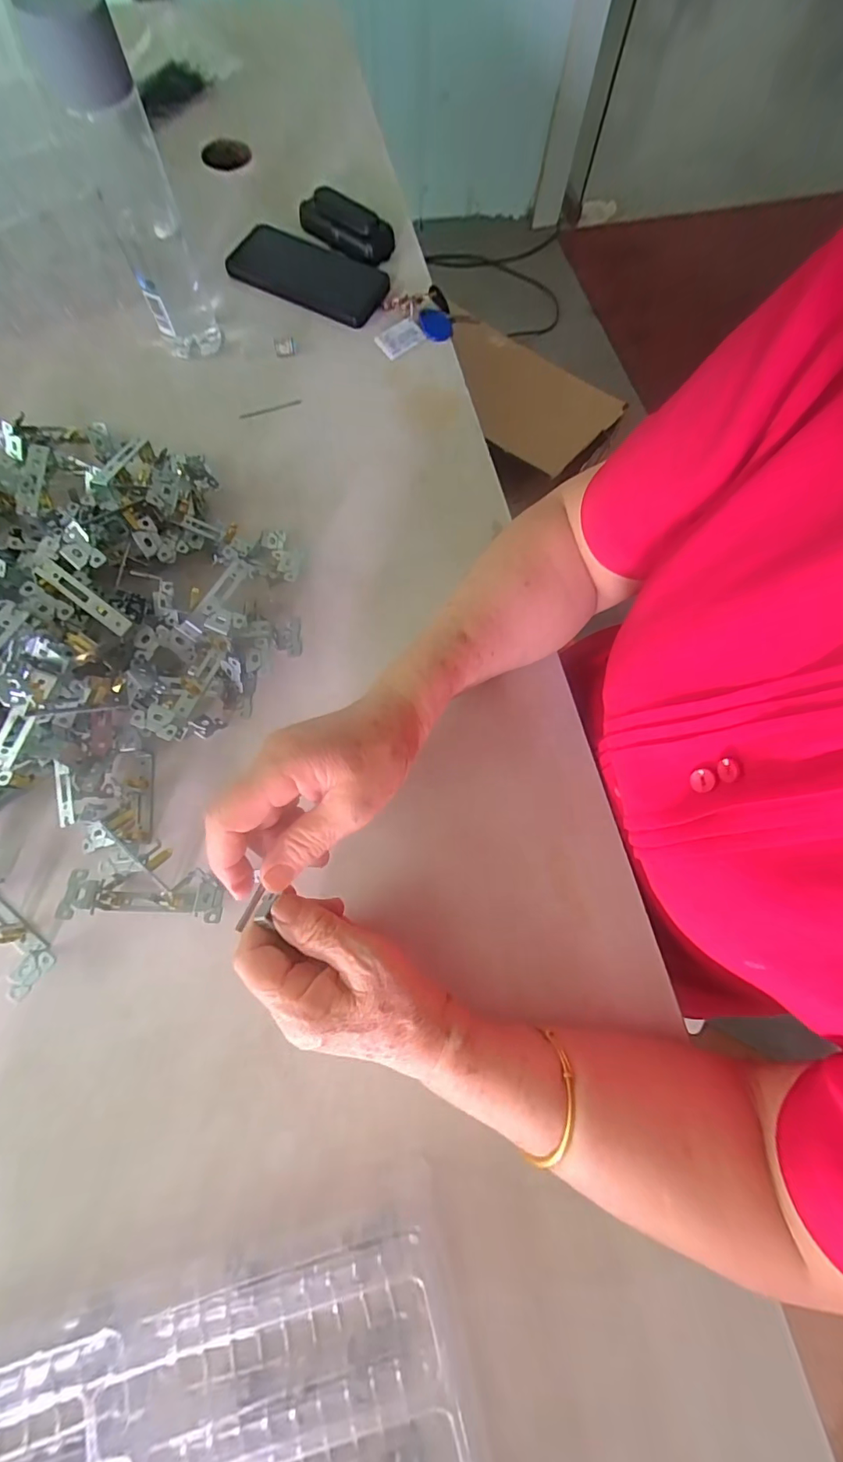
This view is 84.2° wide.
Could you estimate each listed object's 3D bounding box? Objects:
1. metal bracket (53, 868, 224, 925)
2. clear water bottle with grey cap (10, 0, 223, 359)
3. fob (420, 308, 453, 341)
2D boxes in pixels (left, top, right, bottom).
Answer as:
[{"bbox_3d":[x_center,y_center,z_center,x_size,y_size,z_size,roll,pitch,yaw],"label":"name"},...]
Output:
[{"bbox_3d":[-0.188,0.114,0.325,0.104,0.029,0.030,2,75,-1],"label":"metal bracket"},{"bbox_3d":[-0.229,-0.430,0.376,0.056,0.201,0.070,-19,76,-6],"label":"clear water bottle with grey cap"},{"bbox_3d":[0.016,-0.432,0.496,0.035,0.009,0.045,0,75,-1],"label":"fob"}]

